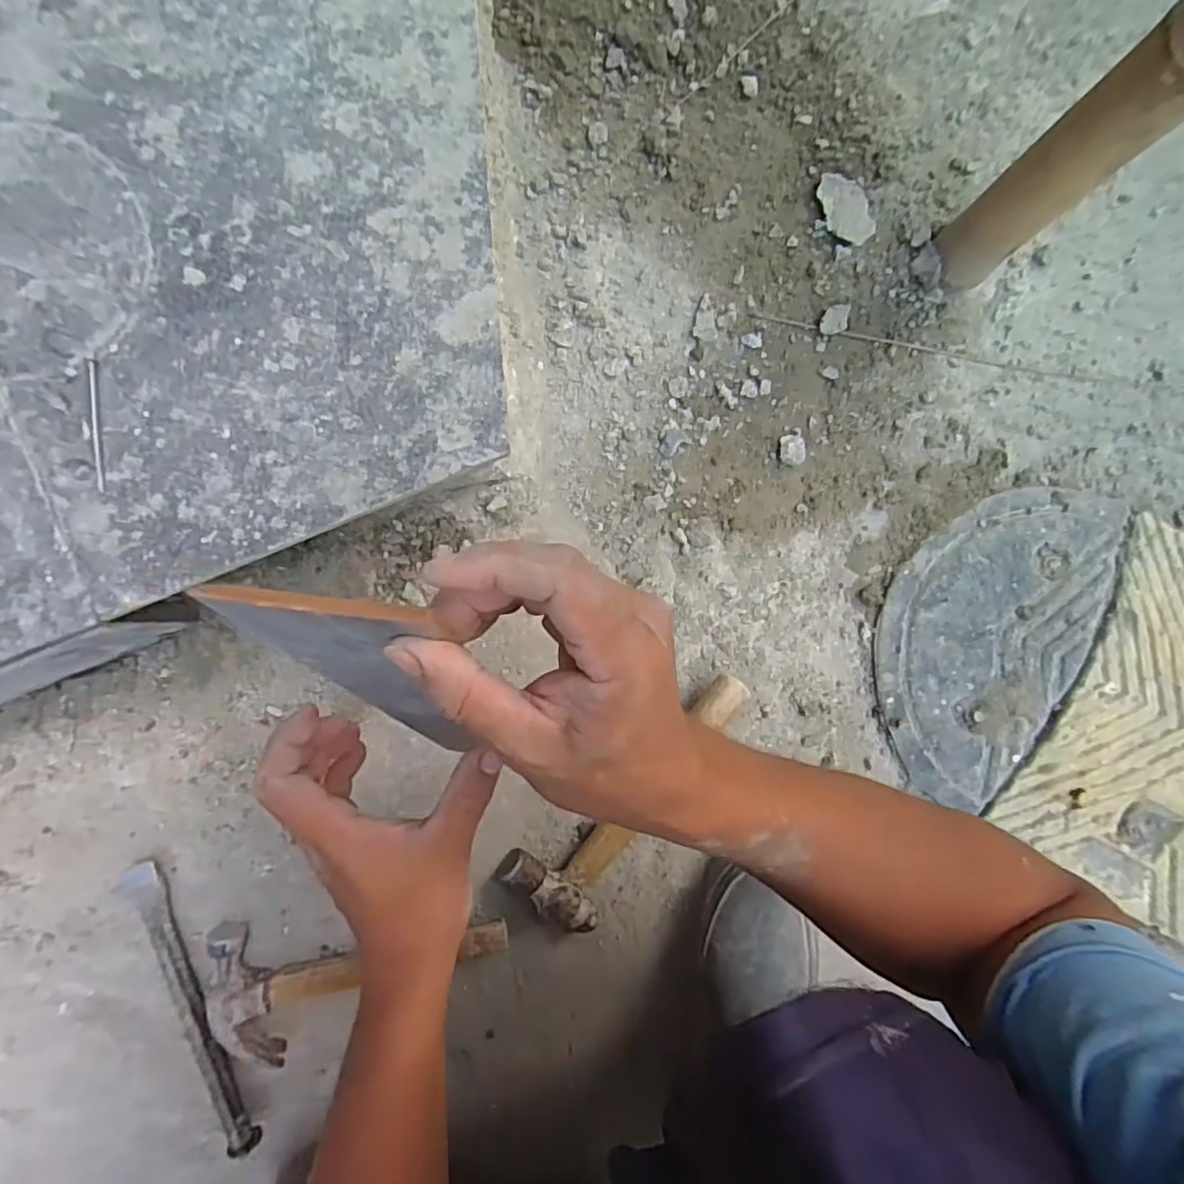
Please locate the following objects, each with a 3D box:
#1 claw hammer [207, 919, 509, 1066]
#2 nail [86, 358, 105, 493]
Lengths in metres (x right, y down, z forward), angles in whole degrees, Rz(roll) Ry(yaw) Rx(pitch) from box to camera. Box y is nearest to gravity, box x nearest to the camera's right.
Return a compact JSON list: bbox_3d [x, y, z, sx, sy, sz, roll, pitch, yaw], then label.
[{"bbox_3d":[-0.181,0.303,0.506,0.221,0.035,0.108,-2,89,-19],"label":"claw hammer"},{"bbox_3d":[-0.286,-0.096,0.366,0.006,0.004,0.076,-5,90,-1],"label":"nail"}]

